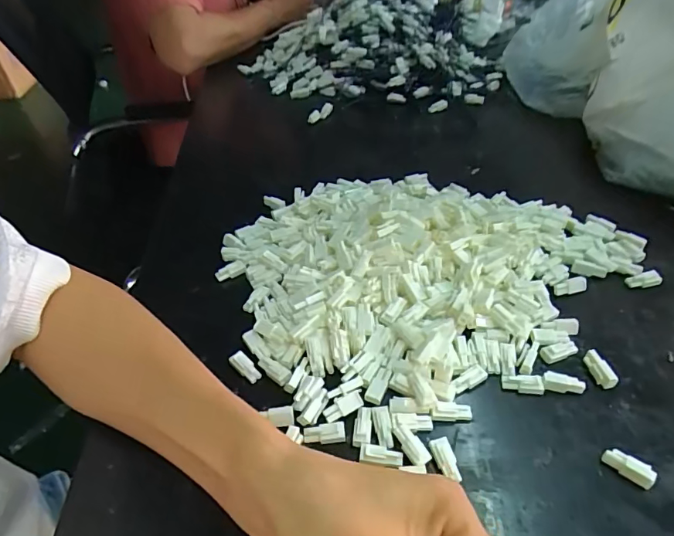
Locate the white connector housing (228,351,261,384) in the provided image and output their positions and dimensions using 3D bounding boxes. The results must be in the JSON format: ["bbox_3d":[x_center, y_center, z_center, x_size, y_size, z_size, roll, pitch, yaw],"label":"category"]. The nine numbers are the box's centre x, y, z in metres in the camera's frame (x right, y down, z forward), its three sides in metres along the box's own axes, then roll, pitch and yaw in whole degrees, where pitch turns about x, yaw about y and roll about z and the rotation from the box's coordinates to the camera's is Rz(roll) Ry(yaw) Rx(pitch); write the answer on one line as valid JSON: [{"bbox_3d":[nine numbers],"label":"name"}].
[{"bbox_3d":[-0.063,0.068,0.314,0.011,0.008,0.025,-33,52,-29],"label":"white connector housing"}]

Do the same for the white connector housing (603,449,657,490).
[{"bbox_3d":[0.165,0.113,0.259,0.026,0.012,0.009,31,52,30],"label":"white connector housing"}]

